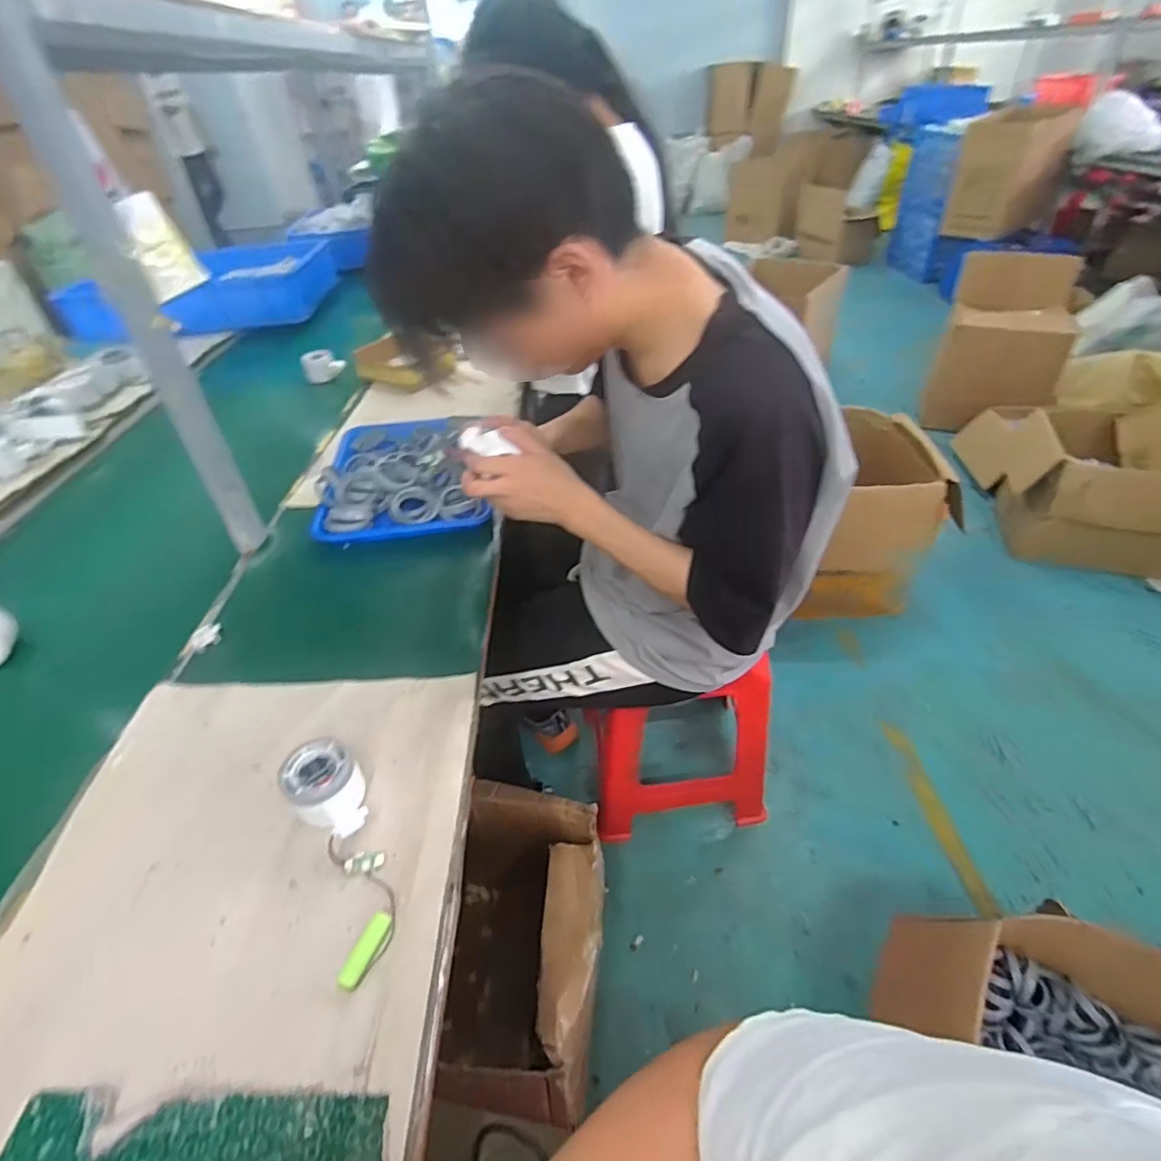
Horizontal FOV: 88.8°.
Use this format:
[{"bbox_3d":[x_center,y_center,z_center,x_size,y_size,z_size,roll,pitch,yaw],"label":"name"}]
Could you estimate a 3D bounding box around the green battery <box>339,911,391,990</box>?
[{"bbox_3d":[-0.152,0.264,0.422,0.013,0.014,0.049,12,43,18],"label":"green battery"}]

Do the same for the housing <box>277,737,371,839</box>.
[{"bbox_3d":[-0.212,0.181,0.499,0.059,0.051,0.083,-23,43,-20],"label":"housing"}]

